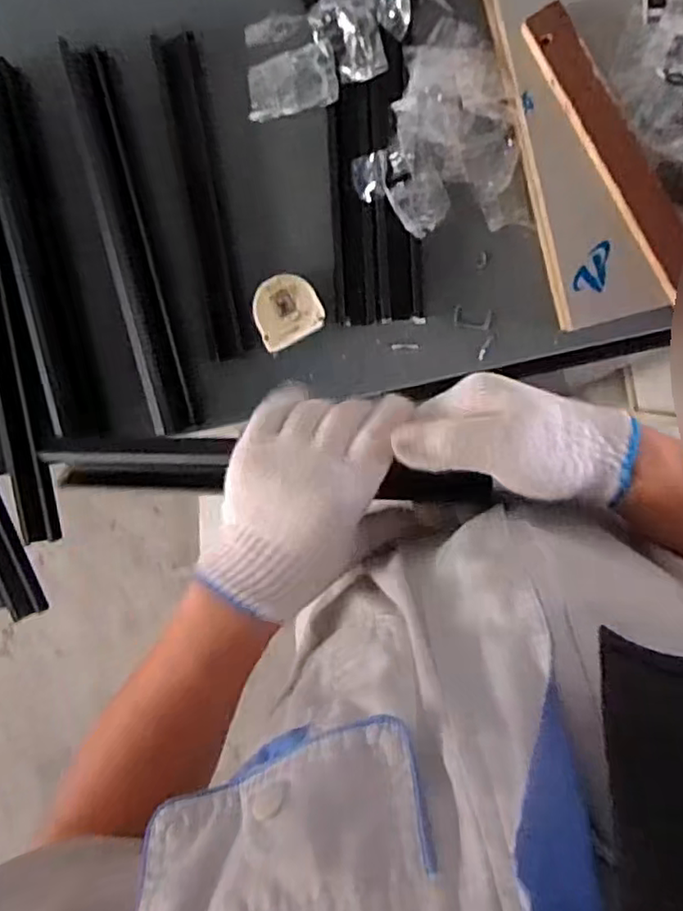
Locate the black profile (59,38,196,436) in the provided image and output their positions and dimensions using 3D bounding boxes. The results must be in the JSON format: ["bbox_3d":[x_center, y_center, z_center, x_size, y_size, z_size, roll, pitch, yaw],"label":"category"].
[{"bbox_3d":[-0.216,-0.211,0.631,0.039,0.034,0.378,-12,96,8],"label":"black profile"}]

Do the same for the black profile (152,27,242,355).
[{"bbox_3d":[-0.143,-0.257,0.633,0.040,0.020,0.315,-9,96,8],"label":"black profile"}]

